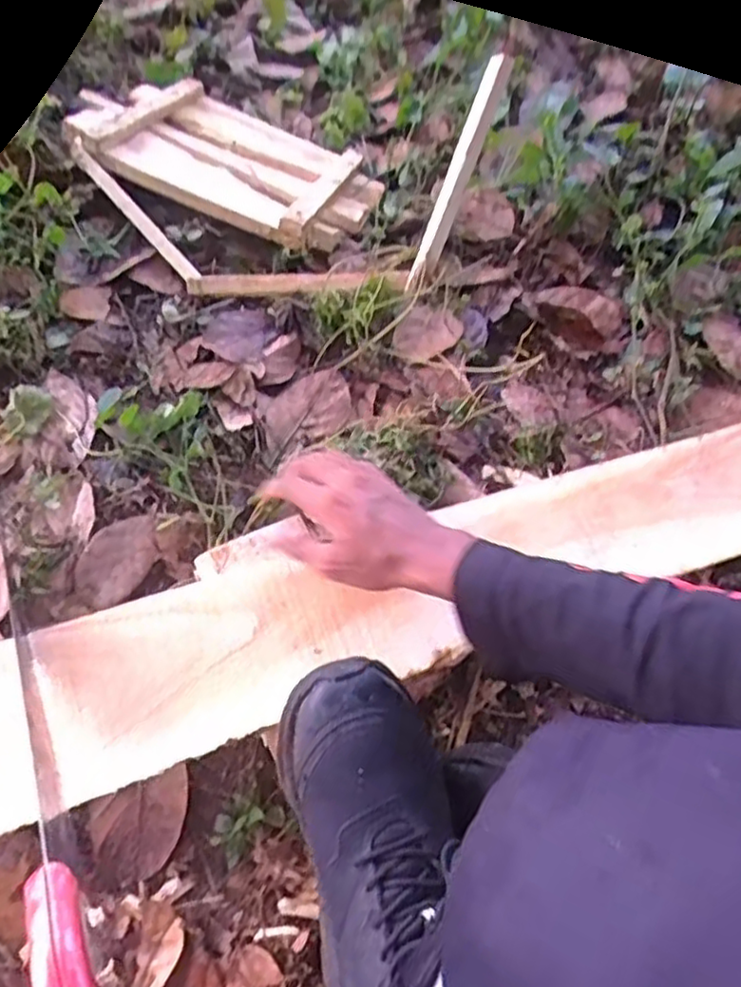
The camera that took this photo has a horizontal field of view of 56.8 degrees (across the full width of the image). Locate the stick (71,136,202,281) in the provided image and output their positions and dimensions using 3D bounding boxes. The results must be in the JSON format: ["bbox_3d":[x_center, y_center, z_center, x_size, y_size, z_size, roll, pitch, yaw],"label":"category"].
[{"bbox_3d":[-0.262,-0.313,0.762,0.018,0.007,0.203,-42,87,14],"label":"stick"}]

